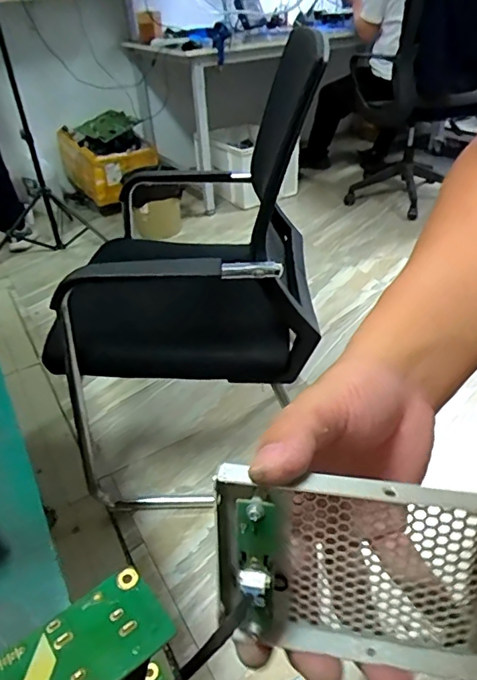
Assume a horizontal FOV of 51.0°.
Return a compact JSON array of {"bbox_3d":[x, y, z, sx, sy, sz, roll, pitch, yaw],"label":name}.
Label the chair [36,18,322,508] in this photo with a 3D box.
[{"bbox_3d":[-0.091,-0.104,1.091,0.489,0.852,0.535,-2,36,3],"label":"chair"}]

